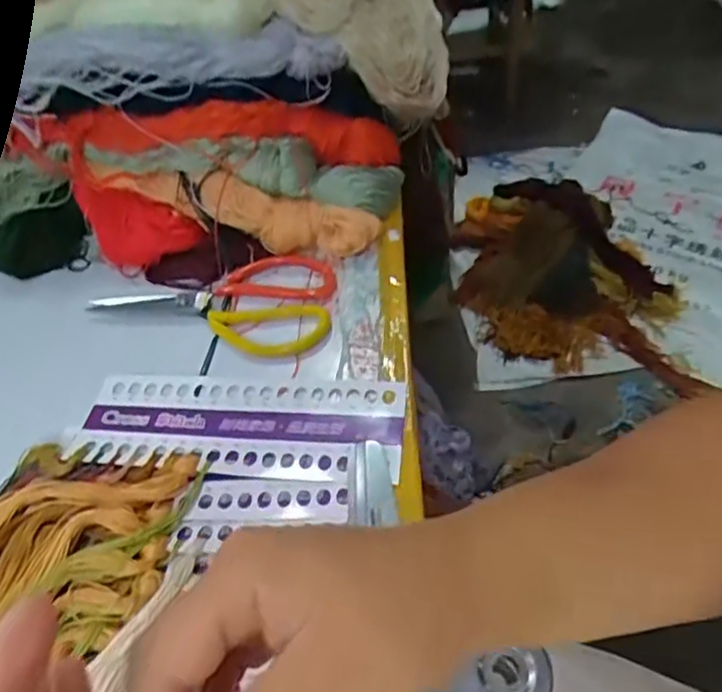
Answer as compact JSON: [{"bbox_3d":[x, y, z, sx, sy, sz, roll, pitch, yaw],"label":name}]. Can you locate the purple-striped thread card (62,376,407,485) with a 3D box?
[{"bbox_3d":[-0.092,0.058,0.463,0.244,0.007,0.084,2,50,8],"label":"purple-striped thread card"}]

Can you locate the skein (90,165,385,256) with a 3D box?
[{"bbox_3d":[-0.114,-0.128,0.571,0.256,0.042,0.040,14,52,2],"label":"skein"}]

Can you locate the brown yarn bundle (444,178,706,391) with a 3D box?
[{"bbox_3d":[0.430,-0.197,1.325,0.448,0.137,0.513,2,50,9],"label":"brown yarn bundle"}]

